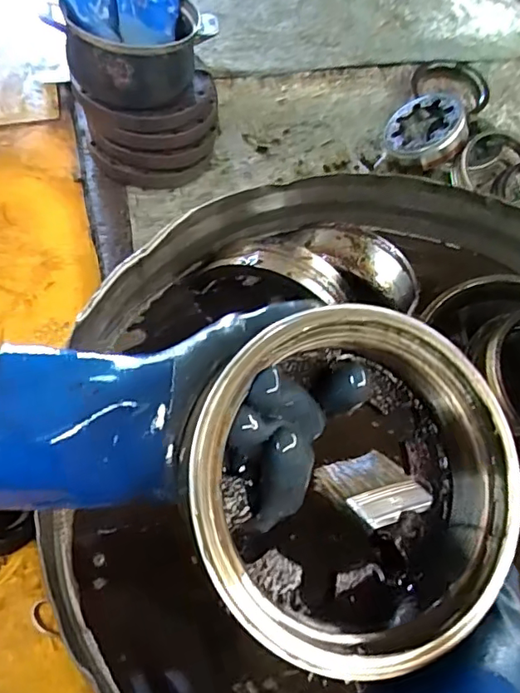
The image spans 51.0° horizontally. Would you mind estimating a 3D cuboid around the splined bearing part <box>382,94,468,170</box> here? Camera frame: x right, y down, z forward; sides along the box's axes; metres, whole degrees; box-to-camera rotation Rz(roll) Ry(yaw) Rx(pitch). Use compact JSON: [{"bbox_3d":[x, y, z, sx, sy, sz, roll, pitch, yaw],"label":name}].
[{"bbox_3d":[0.353,-0.451,1.160,0.165,0.075,0.171,-10,68,27],"label":"splined bearing part"}]

